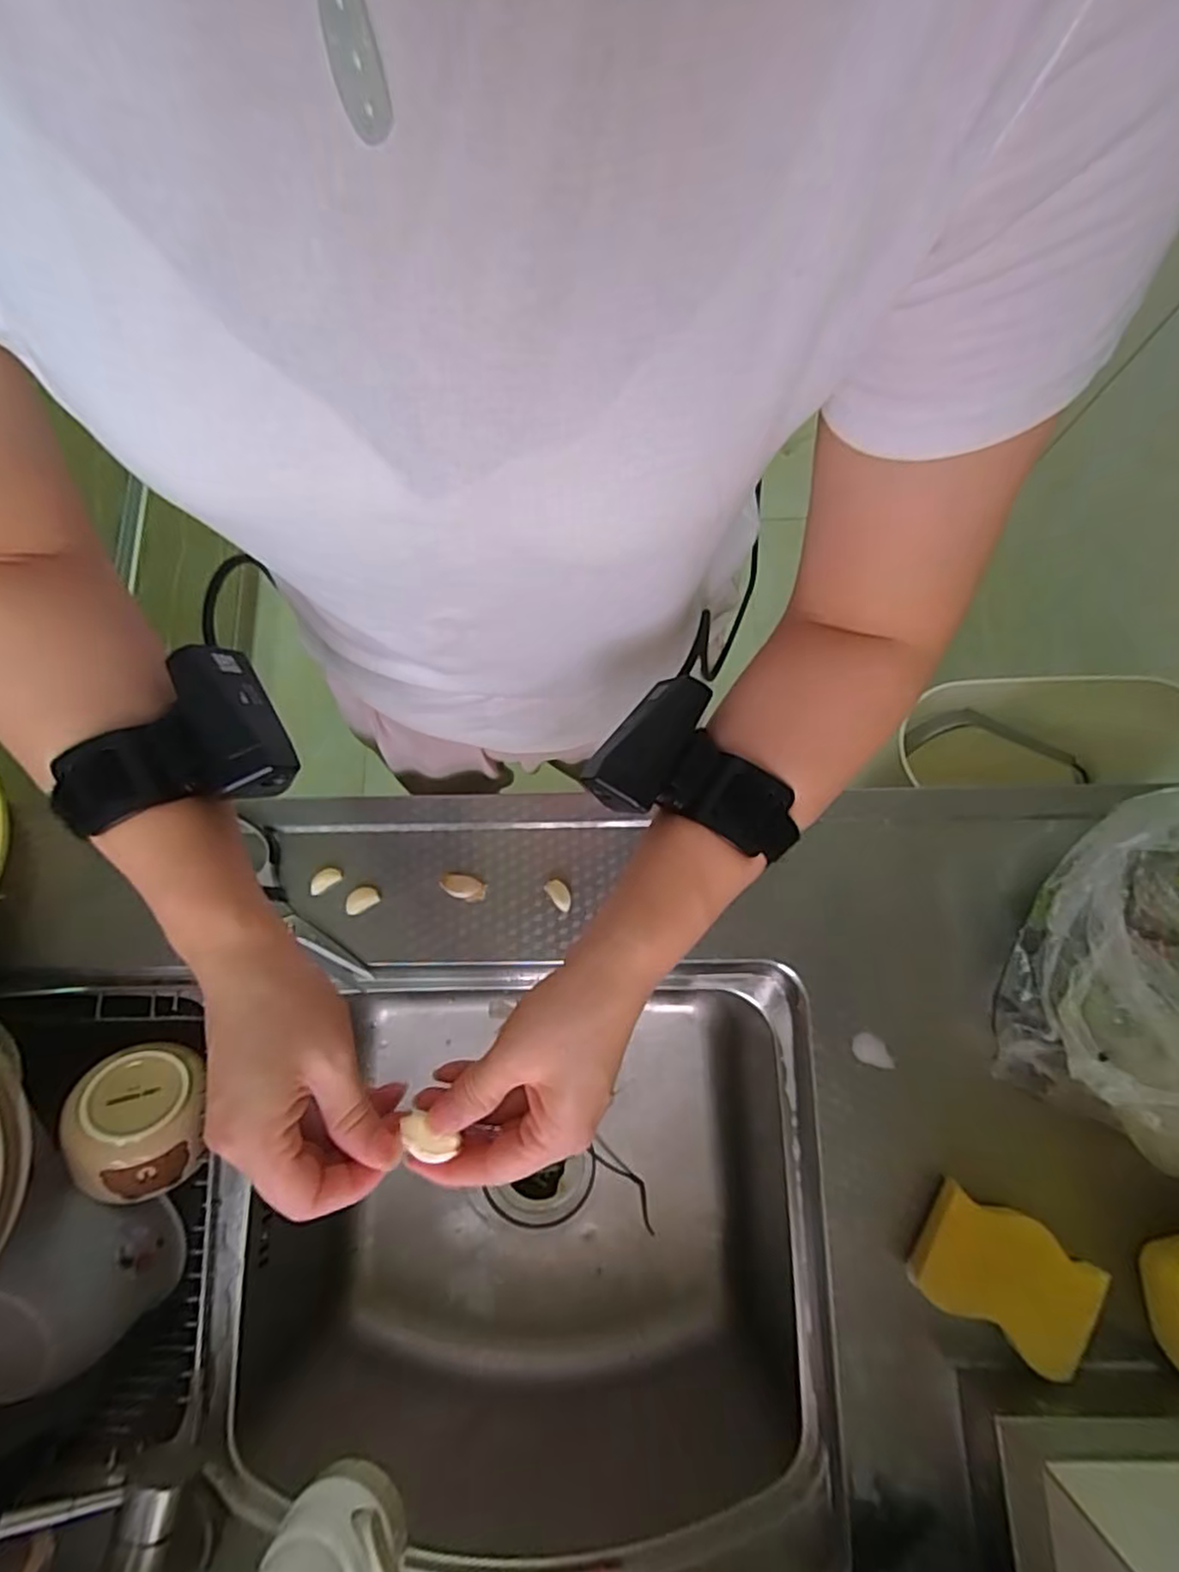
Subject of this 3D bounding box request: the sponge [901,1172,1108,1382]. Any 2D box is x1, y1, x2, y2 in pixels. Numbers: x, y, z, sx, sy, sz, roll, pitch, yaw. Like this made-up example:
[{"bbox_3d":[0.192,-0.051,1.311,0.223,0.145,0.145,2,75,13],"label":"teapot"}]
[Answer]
[{"bbox_3d":[0.265,0.313,0.437,0.102,0.043,0.072,30,80,8],"label":"sponge"}]

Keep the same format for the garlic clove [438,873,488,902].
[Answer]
[{"bbox_3d":[-0.096,0.076,0.514,0.034,0.010,0.018,23,79,6],"label":"garlic clove"}]

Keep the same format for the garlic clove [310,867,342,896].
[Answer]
[{"bbox_3d":[-0.199,0.071,0.510,0.023,0.014,0.013,-43,80,-7],"label":"garlic clove"}]

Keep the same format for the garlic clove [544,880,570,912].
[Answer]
[{"bbox_3d":[-0.022,0.082,0.511,0.014,0.008,0.026,-37,79,-6],"label":"garlic clove"}]

